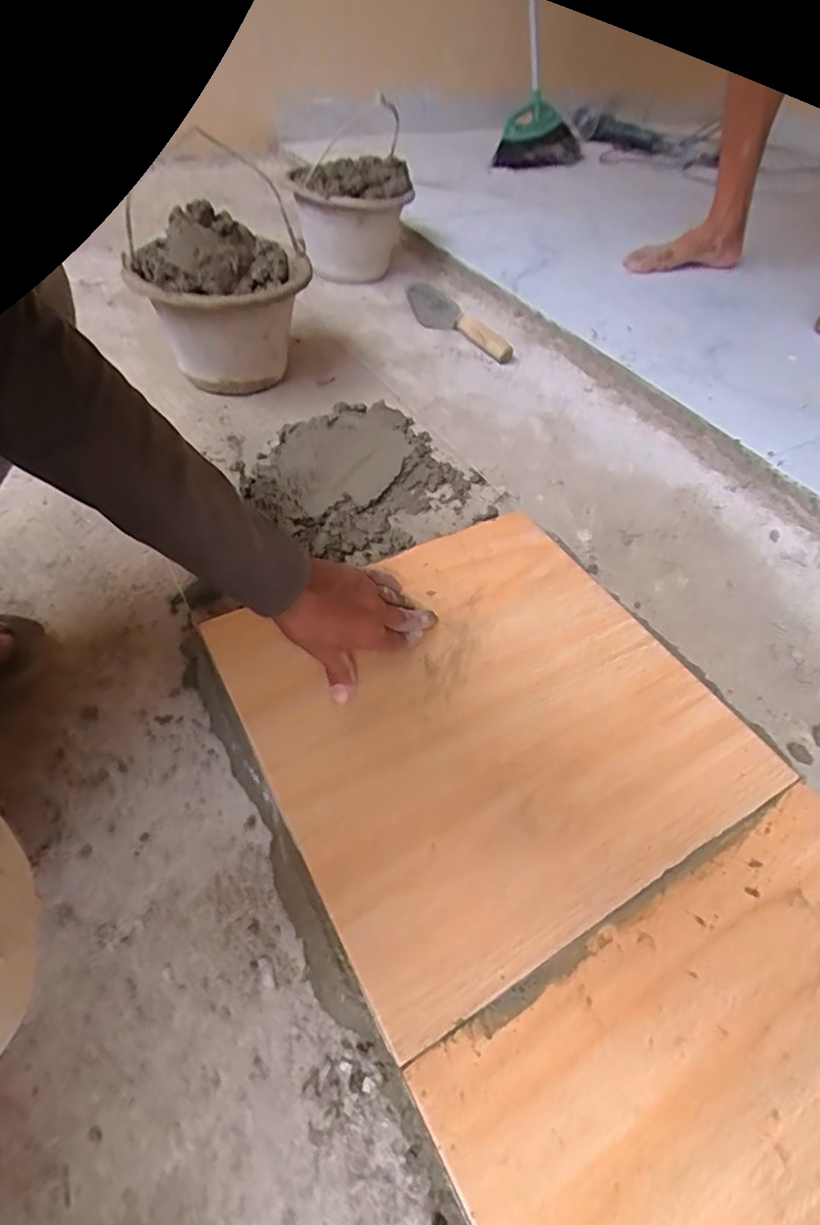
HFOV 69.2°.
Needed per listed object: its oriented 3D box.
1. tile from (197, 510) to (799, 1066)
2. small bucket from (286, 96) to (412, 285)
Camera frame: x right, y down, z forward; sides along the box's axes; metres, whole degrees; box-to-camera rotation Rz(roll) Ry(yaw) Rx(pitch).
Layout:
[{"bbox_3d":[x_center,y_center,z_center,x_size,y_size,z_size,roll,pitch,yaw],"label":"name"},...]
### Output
[{"bbox_3d":[0.062,0.081,0.546,0.394,0.012,0.386,-23,54,-21],"label":"tile"},{"bbox_3d":[-0.122,-0.838,1.237,0.245,0.216,0.232,3,49,-3],"label":"small bucket"}]

